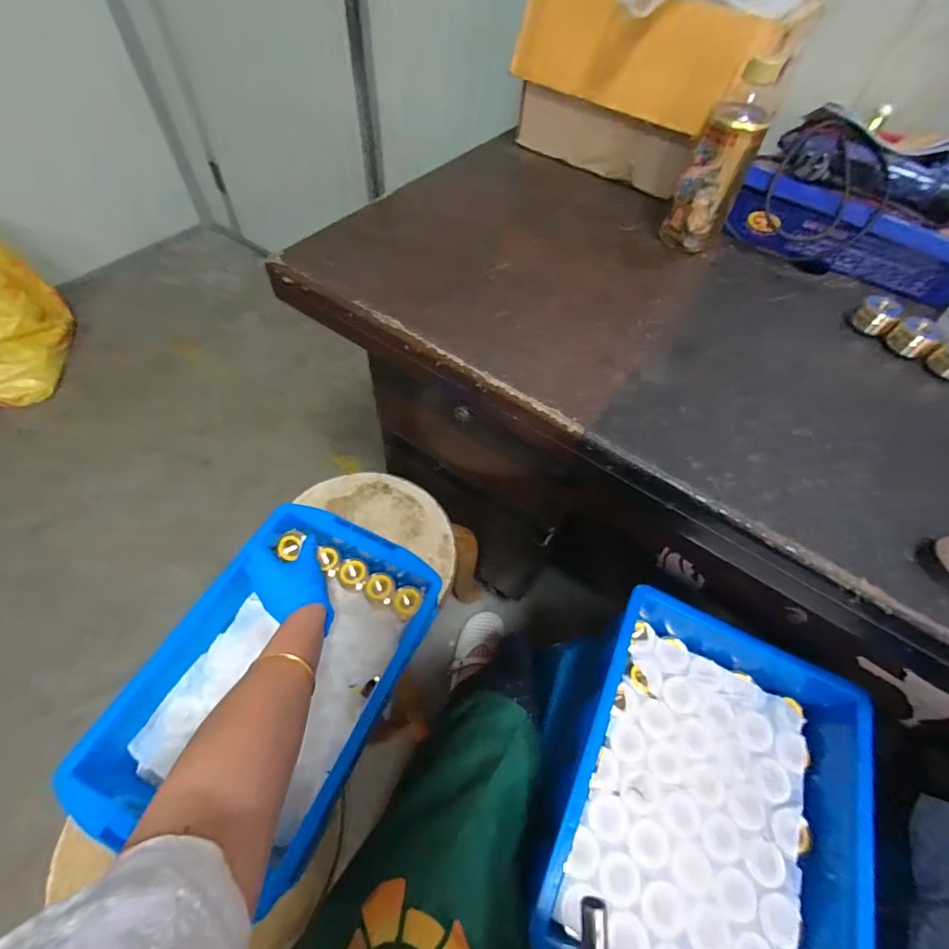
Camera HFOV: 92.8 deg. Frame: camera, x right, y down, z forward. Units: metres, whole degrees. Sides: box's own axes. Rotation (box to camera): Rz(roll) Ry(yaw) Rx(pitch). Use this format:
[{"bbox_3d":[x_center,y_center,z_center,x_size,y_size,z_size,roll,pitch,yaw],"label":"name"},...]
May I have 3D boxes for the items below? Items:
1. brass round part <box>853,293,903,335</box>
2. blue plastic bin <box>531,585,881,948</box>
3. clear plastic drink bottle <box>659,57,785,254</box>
[{"bbox_3d":[0.451,-0.179,0.506,0.036,0.031,0.037,2,56,-3],"label":"brass round part"},{"bbox_3d":[0.234,0.316,0.453,0.257,0.085,0.349,24,58,12],"label":"blue plastic bin"},{"bbox_3d":[0.283,-0.354,0.519,0.075,0.168,0.057,-32,64,-22],"label":"clear plastic drink bottle"}]

